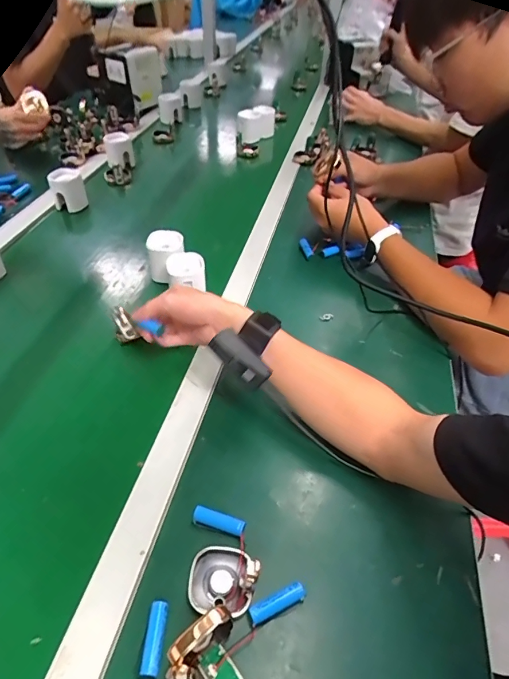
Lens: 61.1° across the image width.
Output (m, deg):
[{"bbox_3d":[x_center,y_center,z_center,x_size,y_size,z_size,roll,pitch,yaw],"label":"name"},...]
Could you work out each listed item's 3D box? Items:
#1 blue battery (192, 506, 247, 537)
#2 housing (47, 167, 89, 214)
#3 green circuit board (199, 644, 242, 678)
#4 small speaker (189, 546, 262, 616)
[{"bbox_3d":[-0.034,0.175,0.414,0.050,0.015,0.014,12,38,13],"label":"blue battery"},{"bbox_3d":[-0.377,-0.305,0.870,0.063,0.068,0.064,-14,40,-20],"label":"housing"},{"bbox_3d":[-0.024,0.256,0.328,0.020,0.009,0.040,-24,44,-31],"label":"green circuit board"},{"bbox_3d":[-0.026,0.208,0.374,0.057,0.023,0.051,4,37,2],"label":"small speaker"}]

